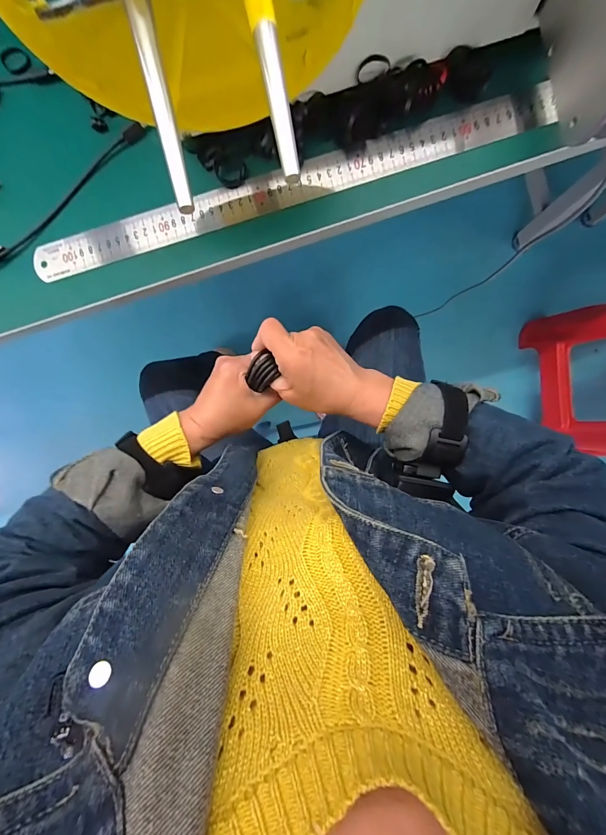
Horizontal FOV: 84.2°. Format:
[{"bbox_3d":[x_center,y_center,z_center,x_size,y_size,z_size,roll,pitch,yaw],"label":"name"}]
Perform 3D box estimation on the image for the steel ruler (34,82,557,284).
[{"bbox_3d":[-0.019,-0.216,0.325,0.508,0.004,0.042,-15,91,4],"label":"steel ruler"}]

